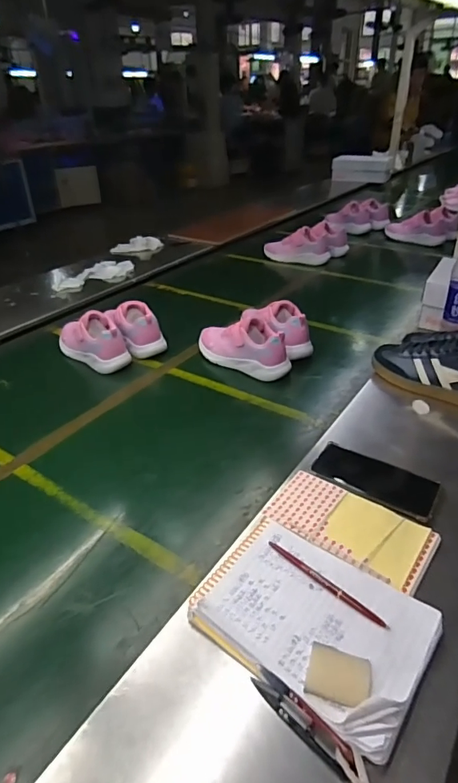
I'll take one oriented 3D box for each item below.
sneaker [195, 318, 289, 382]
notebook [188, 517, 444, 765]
[{"bbox_3d":[0.028,-0.101,0.928,0.201,0.096,0.070,24,45,27],"label":"sneaker"},{"bbox_3d":[0.085,0.224,0.464,0.218,0.030,0.158,27,46,30],"label":"notebook"}]

